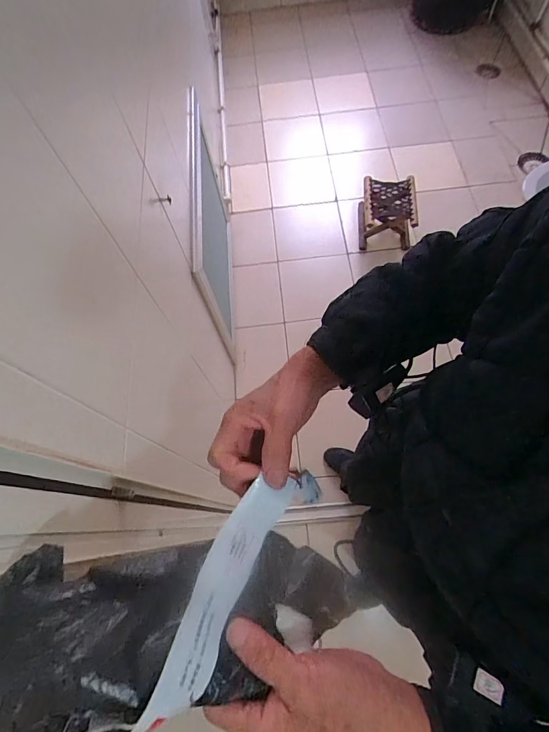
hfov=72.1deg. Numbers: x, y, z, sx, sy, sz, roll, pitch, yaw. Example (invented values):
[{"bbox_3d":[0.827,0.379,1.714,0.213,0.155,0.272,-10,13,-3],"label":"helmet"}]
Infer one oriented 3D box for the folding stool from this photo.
[{"bbox_3d":[0.495,-0.670,1.643,0.226,0.199,0.219,6,68,7],"label":"folding stool"}]

